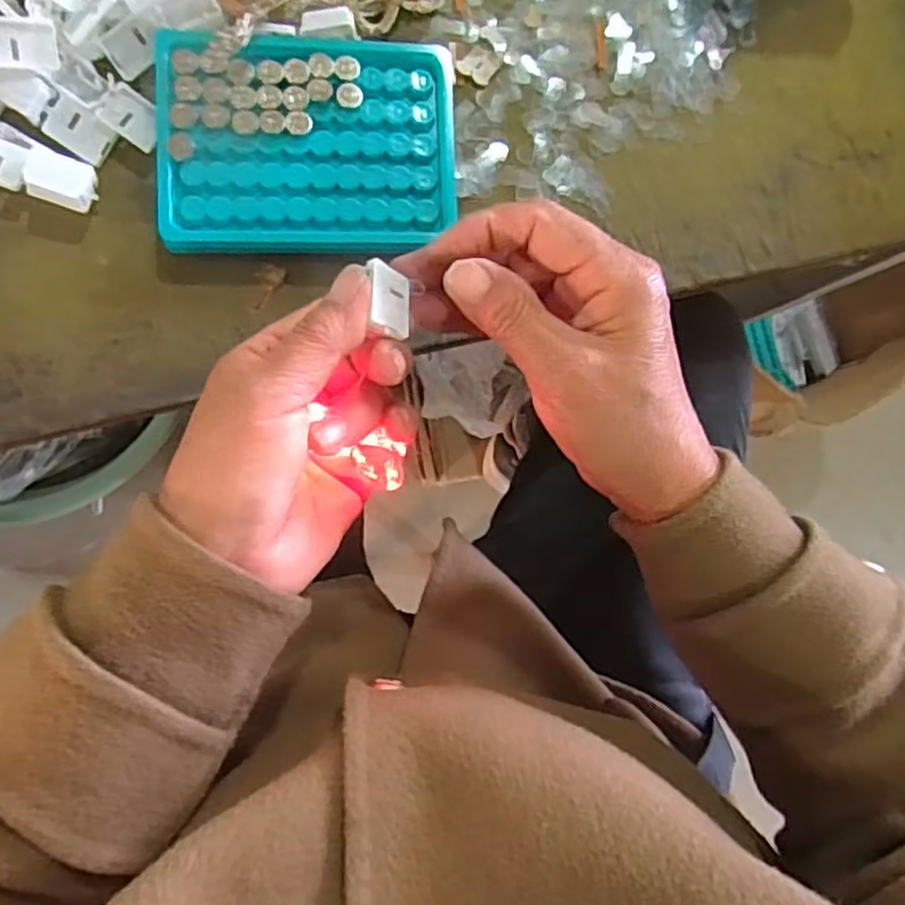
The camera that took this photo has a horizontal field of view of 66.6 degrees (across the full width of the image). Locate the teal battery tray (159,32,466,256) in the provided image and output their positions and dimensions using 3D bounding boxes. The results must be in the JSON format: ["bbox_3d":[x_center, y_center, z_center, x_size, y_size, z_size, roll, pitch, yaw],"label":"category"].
[{"bbox_3d":[-0.064,-0.139,0.314,0.128,0.018,0.094,-3,88,-9],"label":"teal battery tray"}]

